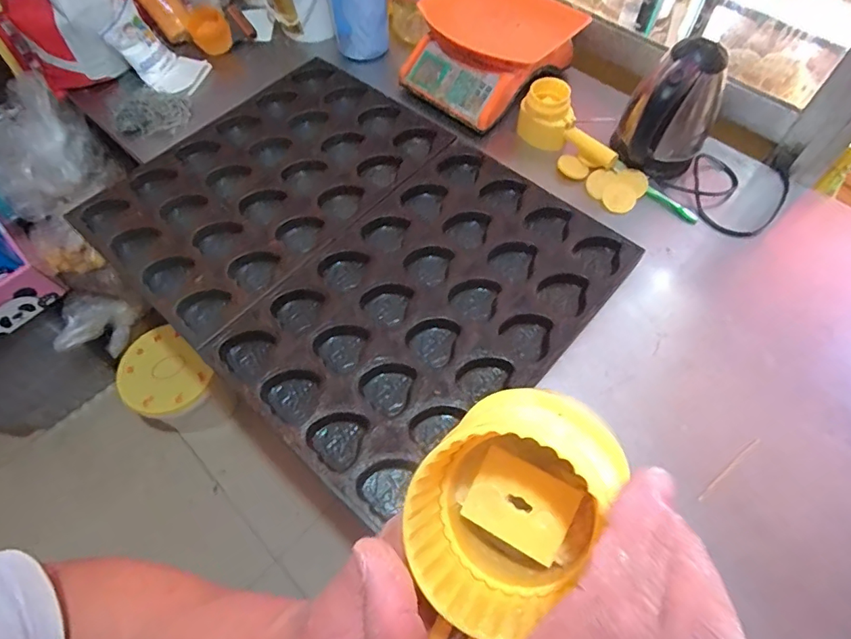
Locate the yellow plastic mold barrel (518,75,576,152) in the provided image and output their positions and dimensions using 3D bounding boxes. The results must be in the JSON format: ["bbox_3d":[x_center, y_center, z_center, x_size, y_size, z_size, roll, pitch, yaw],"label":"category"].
[{"bbox_3d":[0.223,-0.376,0.910,0.099,0.092,0.094,13,62,8],"label":"yellow plastic mold barrel"}]

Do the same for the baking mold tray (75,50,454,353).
[{"bbox_3d":[-0.290,-0.253,0.906,0.404,0.046,0.580,38,69,20],"label":"baking mold tray"}]

